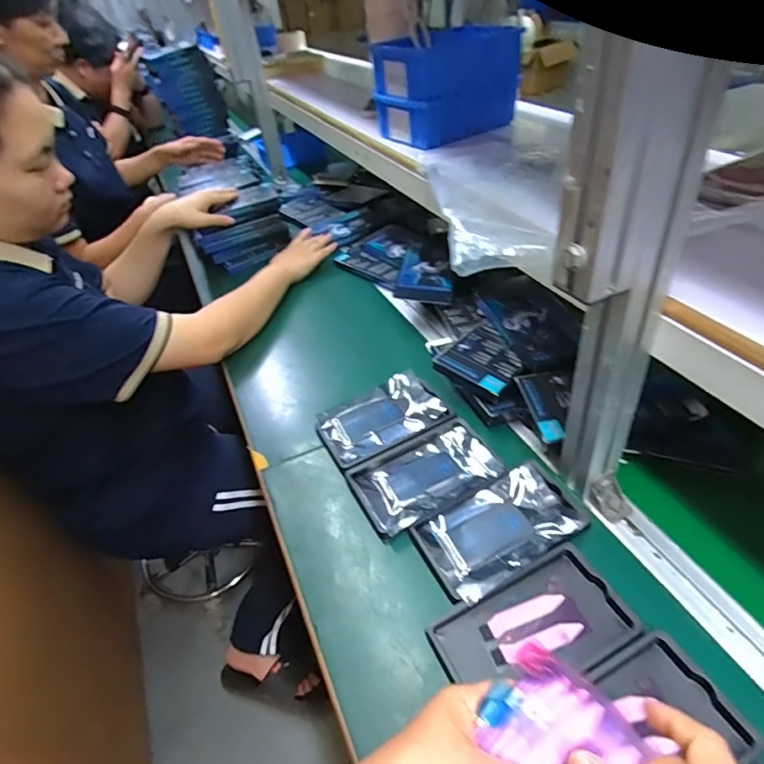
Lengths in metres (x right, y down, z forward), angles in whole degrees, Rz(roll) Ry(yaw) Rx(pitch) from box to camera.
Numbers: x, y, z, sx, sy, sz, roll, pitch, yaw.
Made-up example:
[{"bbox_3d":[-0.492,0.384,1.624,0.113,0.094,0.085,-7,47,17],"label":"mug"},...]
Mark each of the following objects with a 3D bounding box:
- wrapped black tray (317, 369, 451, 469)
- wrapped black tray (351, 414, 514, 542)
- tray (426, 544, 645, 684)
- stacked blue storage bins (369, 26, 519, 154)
[{"bbox_3d":[-0.001,0.044,0.621,0.152,0.016,0.105,-23,43,-18],"label":"wrapped black tray"},{"bbox_3d":[0.049,0.101,0.552,0.158,0.012,0.106,-23,43,-17],"label":"wrapped black tray"},{"bbox_3d":[0.129,0.211,0.418,0.158,0.015,0.092,-22,43,-17],"label":"tray"},{"bbox_3d":[0.089,-0.436,0.730,0.184,0.125,0.116,-26,44,-20],"label":"stacked blue storage bins"}]

